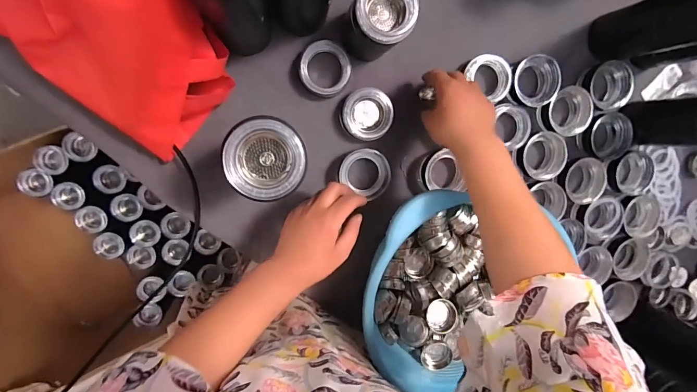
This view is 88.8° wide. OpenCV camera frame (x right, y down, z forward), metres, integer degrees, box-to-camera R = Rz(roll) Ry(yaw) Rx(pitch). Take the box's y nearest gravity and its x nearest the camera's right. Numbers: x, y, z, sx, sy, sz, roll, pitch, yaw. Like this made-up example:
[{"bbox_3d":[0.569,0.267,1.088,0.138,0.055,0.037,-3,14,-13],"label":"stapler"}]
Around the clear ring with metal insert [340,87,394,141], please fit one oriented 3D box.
[{"bbox_3d":[0.025,-0.108,0.474,0.067,0.025,0.062,-1,95,-9],"label":"clear ring with metal insert"}]

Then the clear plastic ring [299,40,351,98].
[{"bbox_3d":[-0.030,-0.162,0.455,0.064,0.021,0.062,-1,95,-9],"label":"clear plastic ring"}]

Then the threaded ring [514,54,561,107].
[{"bbox_3d":[0.263,-0.162,0.508,0.065,0.033,0.069,-1,95,-9],"label":"threaded ring"}]

